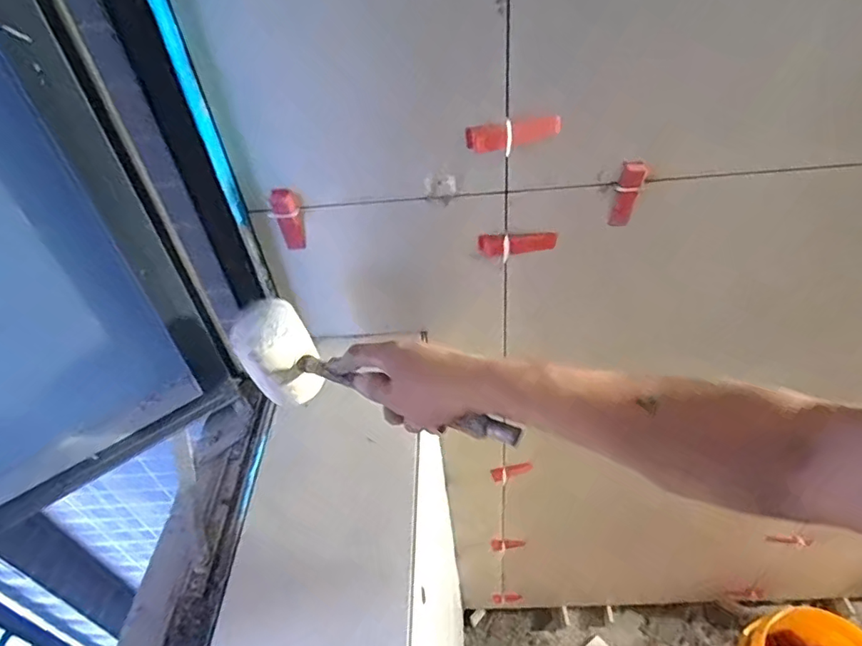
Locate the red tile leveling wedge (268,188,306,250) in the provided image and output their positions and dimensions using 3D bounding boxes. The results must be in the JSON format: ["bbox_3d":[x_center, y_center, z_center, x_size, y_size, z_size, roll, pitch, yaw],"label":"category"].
[{"bbox_3d":[-0.155,-0.110,0.572,0.028,0.075,0.018,-12,43,-6],"label":"red tile leveling wedge"}]

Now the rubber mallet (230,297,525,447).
[{"bbox_3d":[-0.053,0.065,0.486,0.277,0.094,0.068,19,48,20],"label":"rubber mallet"}]

